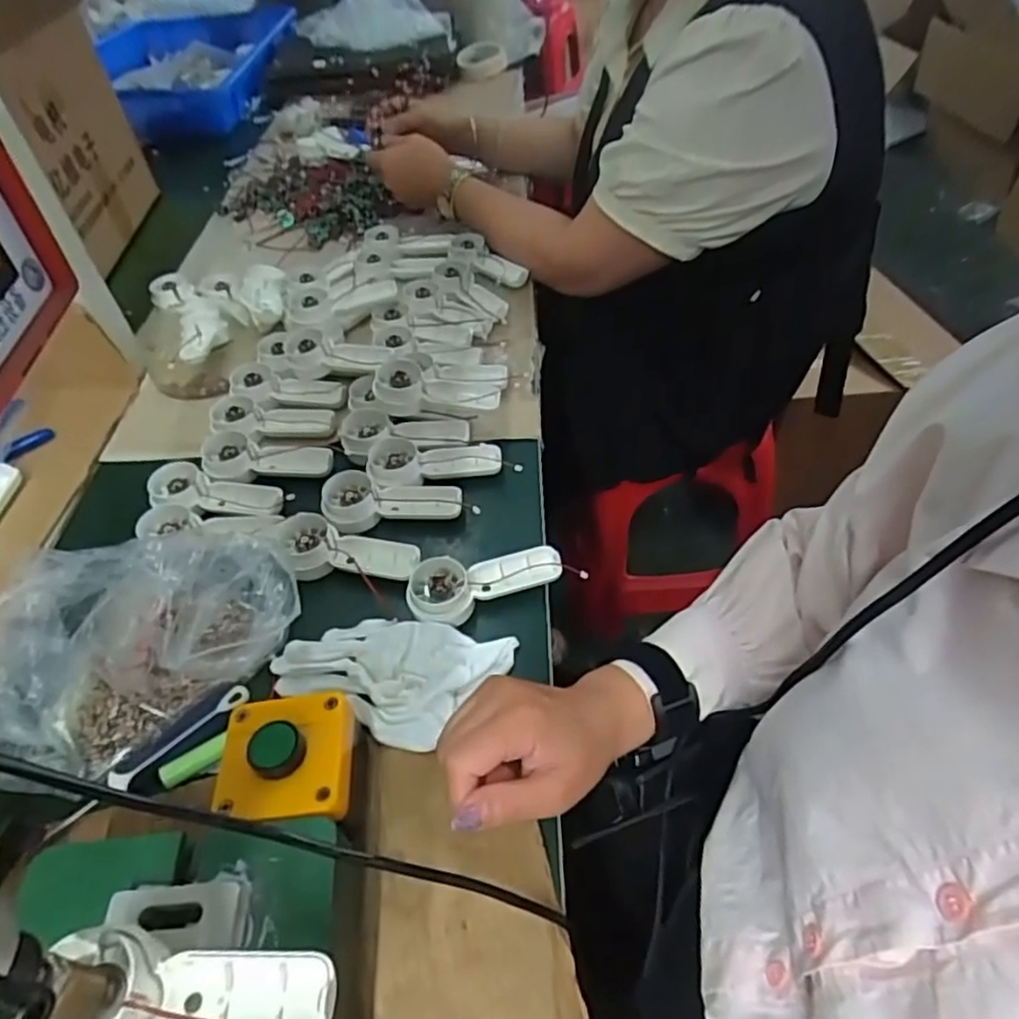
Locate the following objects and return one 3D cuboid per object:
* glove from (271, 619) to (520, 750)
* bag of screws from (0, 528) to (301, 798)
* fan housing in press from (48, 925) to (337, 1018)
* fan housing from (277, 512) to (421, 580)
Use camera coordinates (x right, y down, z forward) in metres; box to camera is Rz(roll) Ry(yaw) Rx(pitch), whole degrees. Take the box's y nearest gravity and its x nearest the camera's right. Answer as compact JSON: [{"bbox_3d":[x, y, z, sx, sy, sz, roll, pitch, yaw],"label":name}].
[{"bbox_3d":[-0.080,0.106,0.452,0.149,0.011,0.085,11,50,10],"label":"glove"},{"bbox_3d":[-0.253,0.071,0.451,0.207,0.056,0.168,-26,54,-20],"label":"bag of screws"},{"bbox_3d":[-0.118,0.186,0.253,0.105,0.019,0.043,0,48,6],"label":"fan housing in press"},{"bbox_3d":[-0.123,0.031,0.511,0.112,0.033,0.055,6,50,6],"label":"fan housing"}]

